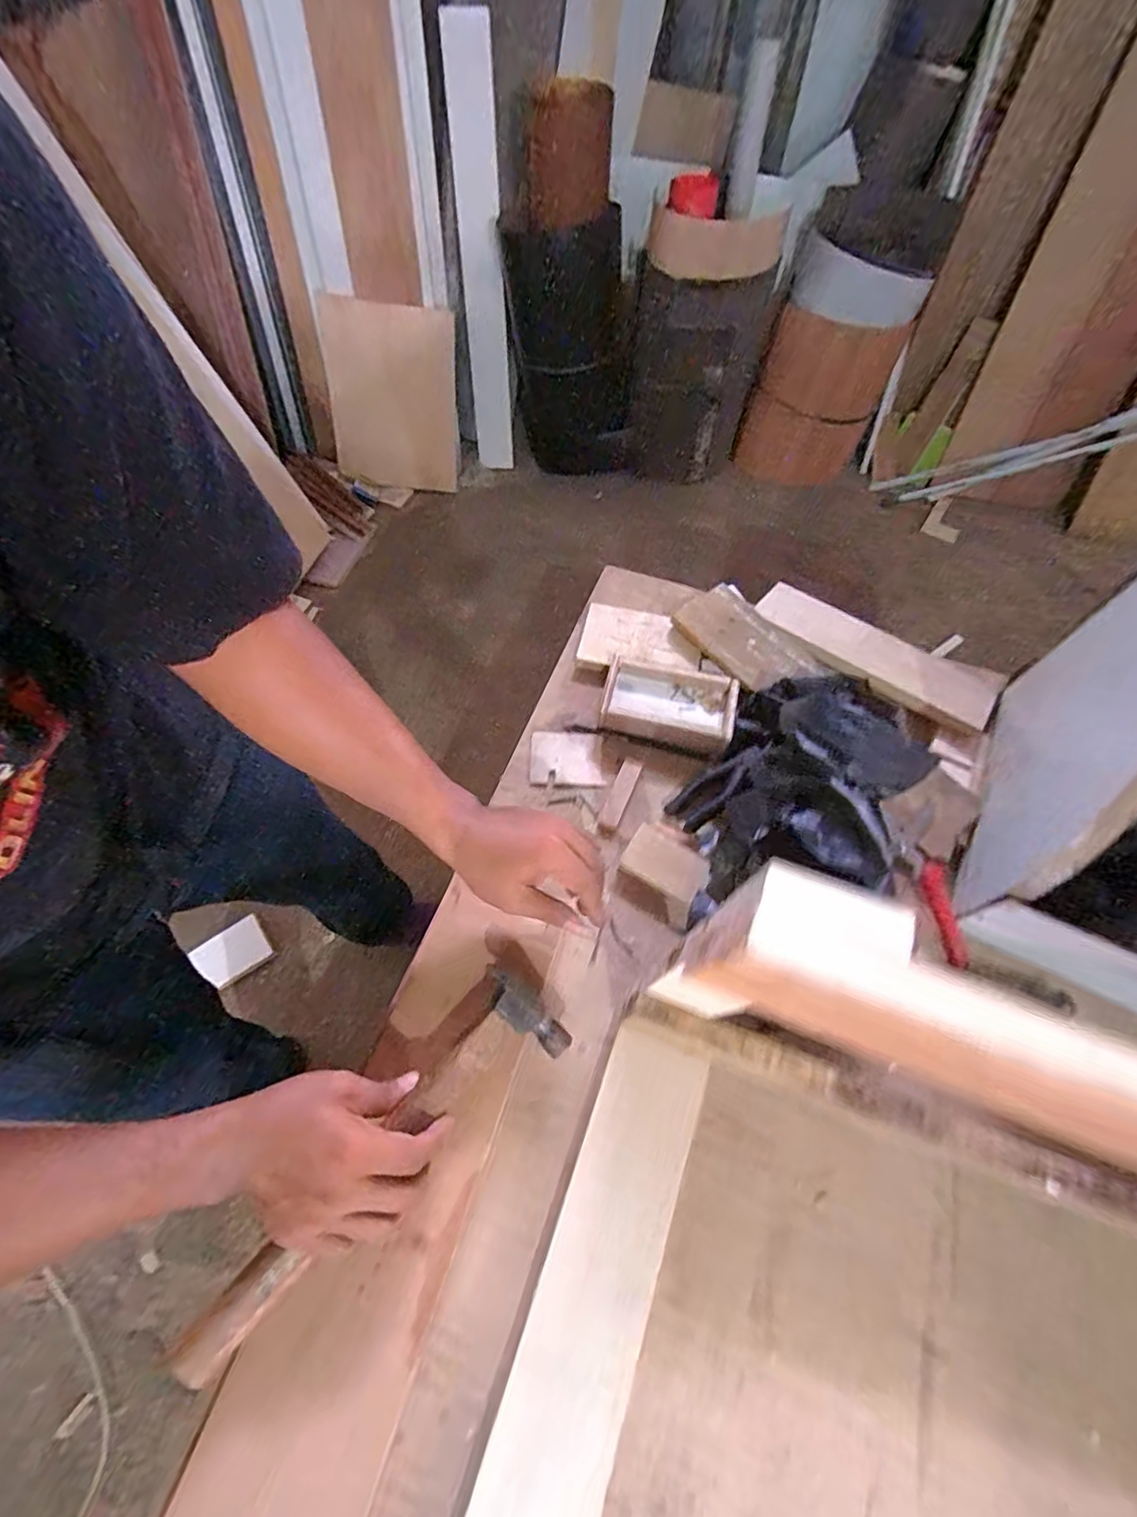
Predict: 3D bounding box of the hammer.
[{"bbox_3d":[-0.120,0.294,0.399,0.080,0.031,0.295,37,62,15],"label":"hammer"}]

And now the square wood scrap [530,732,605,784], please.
[{"bbox_3d":[-0.002,-0.001,0.627,0.079,0.007,0.062,1,62,0],"label":"square wood scrap"}]

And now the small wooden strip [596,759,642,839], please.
[{"bbox_3d":[0.054,0.043,0.607,0.023,0.009,0.090,21,64,10],"label":"small wooden strip"}]

